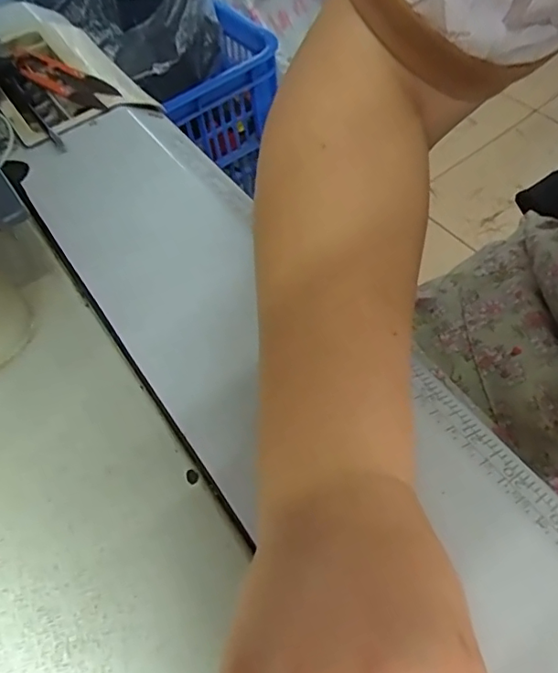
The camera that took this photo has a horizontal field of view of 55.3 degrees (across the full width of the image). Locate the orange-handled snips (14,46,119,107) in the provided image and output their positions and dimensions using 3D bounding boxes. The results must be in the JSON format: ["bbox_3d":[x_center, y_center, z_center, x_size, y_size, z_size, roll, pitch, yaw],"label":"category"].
[{"bbox_3d":[-0.170,-0.201,0.415,0.117,0.011,0.023,31,65,22],"label":"orange-handled snips"}]

